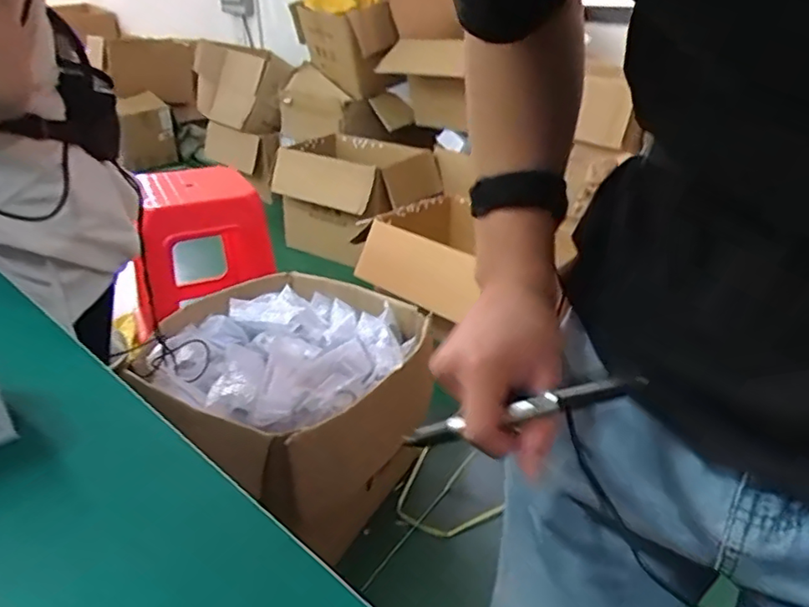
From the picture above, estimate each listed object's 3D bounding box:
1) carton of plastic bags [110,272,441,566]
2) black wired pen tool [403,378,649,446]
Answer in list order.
[{"bbox_3d":[-0.246,0.208,1.219,0.504,0.369,0.551,21,34,31],"label":"carton of plastic bags"},{"bbox_3d":[0.070,0.069,0.379,0.155,0.019,0.009,-20,20,24],"label":"black wired pen tool"}]

